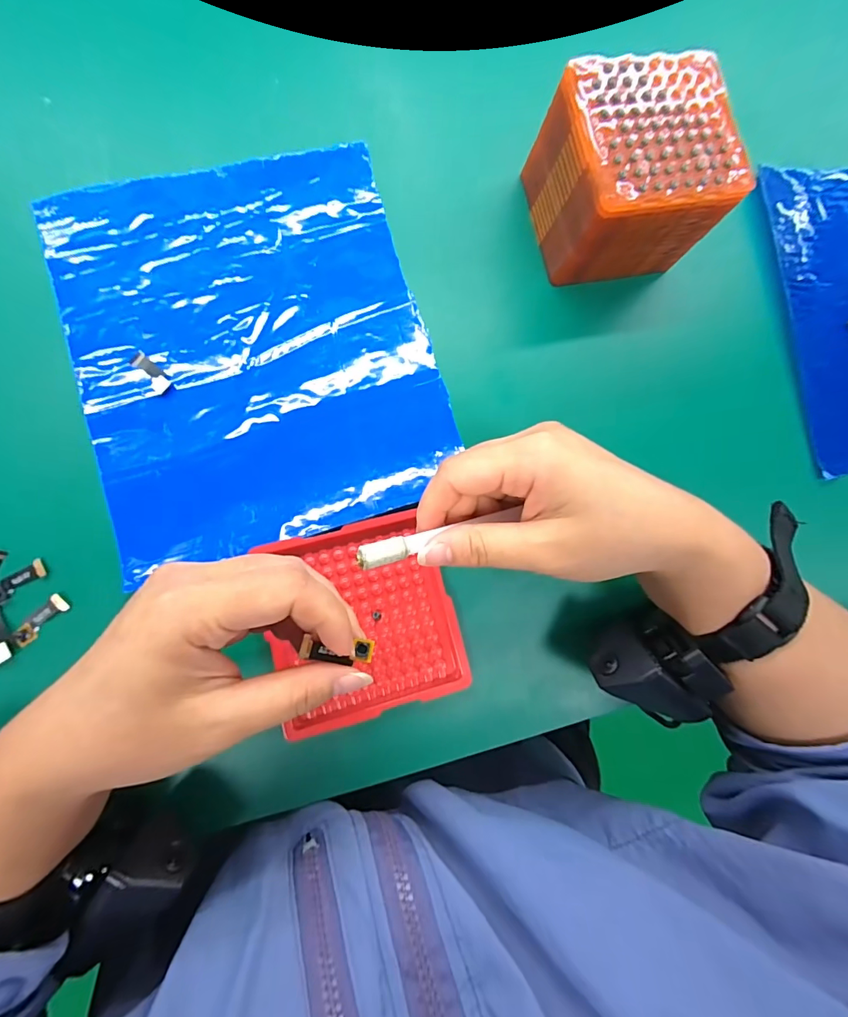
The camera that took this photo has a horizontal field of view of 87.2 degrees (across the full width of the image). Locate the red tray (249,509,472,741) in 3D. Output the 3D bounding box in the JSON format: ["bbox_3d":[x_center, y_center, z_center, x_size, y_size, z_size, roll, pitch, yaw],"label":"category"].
[{"bbox_3d":[-0.034,0.059,0.242,0.096,0.010,0.101,-14,85,-9],"label":"red tray"}]

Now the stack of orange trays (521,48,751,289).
[{"bbox_3d":[0.118,-0.191,0.264,0.092,0.069,0.087,-15,85,-9],"label":"stack of orange trays"}]

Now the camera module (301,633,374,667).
[{"bbox_3d":[-0.035,0.058,0.179,0.029,0.004,0.009,3,83,-8],"label":"camera module"}]

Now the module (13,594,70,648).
[{"bbox_3d":[-0.195,0.057,0.226,0.009,0.004,0.028,42,80,-1],"label":"module"}]

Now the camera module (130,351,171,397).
[{"bbox_3d":[-0.152,-0.076,0.248,0.011,0.004,0.029,-40,89,-10],"label":"camera module"}]

